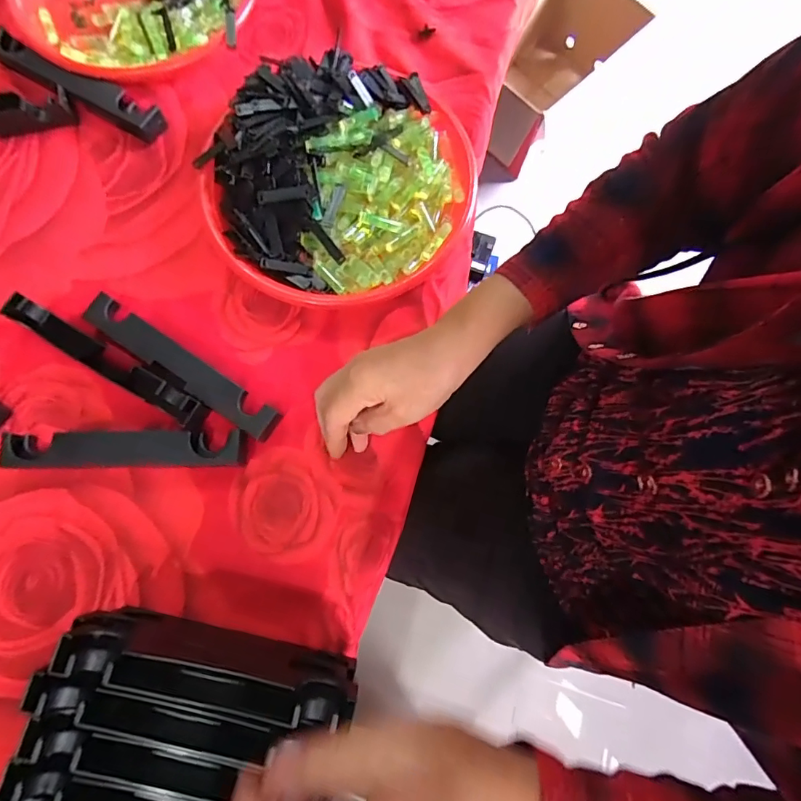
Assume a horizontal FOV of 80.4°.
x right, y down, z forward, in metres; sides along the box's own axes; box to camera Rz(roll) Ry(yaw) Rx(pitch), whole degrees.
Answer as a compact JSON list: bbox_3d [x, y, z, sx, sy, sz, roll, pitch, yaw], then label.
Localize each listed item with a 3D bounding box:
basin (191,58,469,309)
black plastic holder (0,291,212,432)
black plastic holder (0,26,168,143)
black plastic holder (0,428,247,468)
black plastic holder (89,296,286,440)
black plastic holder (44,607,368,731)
[{"bbox_3d":[-0.056,-0.203,0.440,0.232,0.057,0.237,0,79,-1],"label":"basin"},{"bbox_3d":[-0.252,-0.036,0.417,0.198,0.031,0.034,31,80,4],"label":"black plastic holder"},{"bbox_3d":[-0.323,-0.315,0.474,0.199,0.025,0.030,29,80,4],"label":"black plastic holder"},{"bbox_3d":[-0.230,0.040,0.402,0.197,0.024,0.034,0,79,-1],"label":"black plastic holder"},{"bbox_3d":[-0.192,-0.030,0.416,0.196,0.028,0.028,34,80,5],"label":"black plastic holder"},{"bbox_3d":[-0.131,0.191,0.346,0.196,0.087,0.026,12,79,1],"label":"black plastic holder"}]

